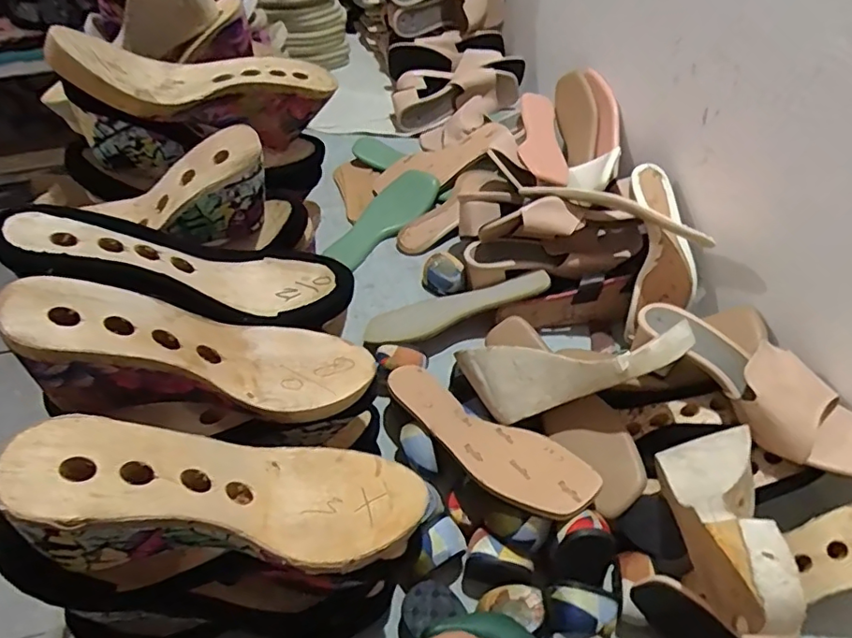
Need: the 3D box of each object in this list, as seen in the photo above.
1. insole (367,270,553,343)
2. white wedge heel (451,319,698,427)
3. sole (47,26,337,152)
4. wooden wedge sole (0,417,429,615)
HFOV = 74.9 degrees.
[{"bbox_3d":[0.037,-0.018,0.718,0.236,0.016,0.080,-22,33,1],"label":"insole"},{"bbox_3d":[0.150,0.050,0.564,0.226,0.072,0.078,-13,48,18],"label":"white wedge heel"},{"bbox_3d":[-0.219,-0.219,0.542,0.233,0.084,0.093,-3,48,-28],"label":"sole"},{"bbox_3d":[-0.123,0.120,0.342,0.232,0.097,0.081,9,46,-27],"label":"wooden wedge sole"}]

